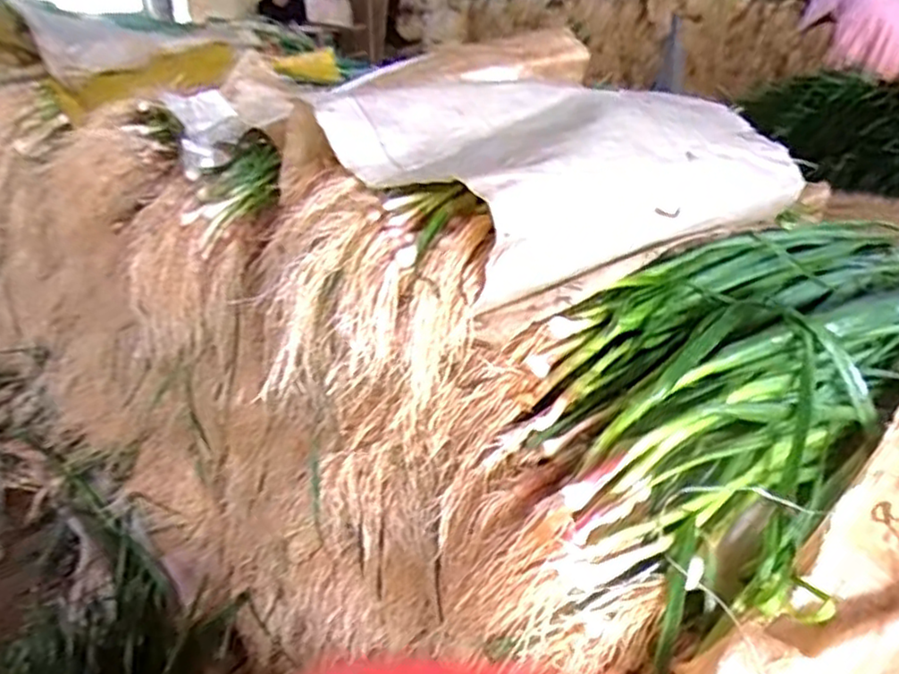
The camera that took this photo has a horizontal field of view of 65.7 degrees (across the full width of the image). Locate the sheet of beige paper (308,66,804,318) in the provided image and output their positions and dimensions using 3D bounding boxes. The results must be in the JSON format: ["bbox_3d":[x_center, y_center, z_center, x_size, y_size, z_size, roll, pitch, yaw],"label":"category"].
[{"bbox_3d":[0.172,-0.201,0.740,0.243,0.134,0.578,24,37,39],"label":"sheet of beige paper"}]

